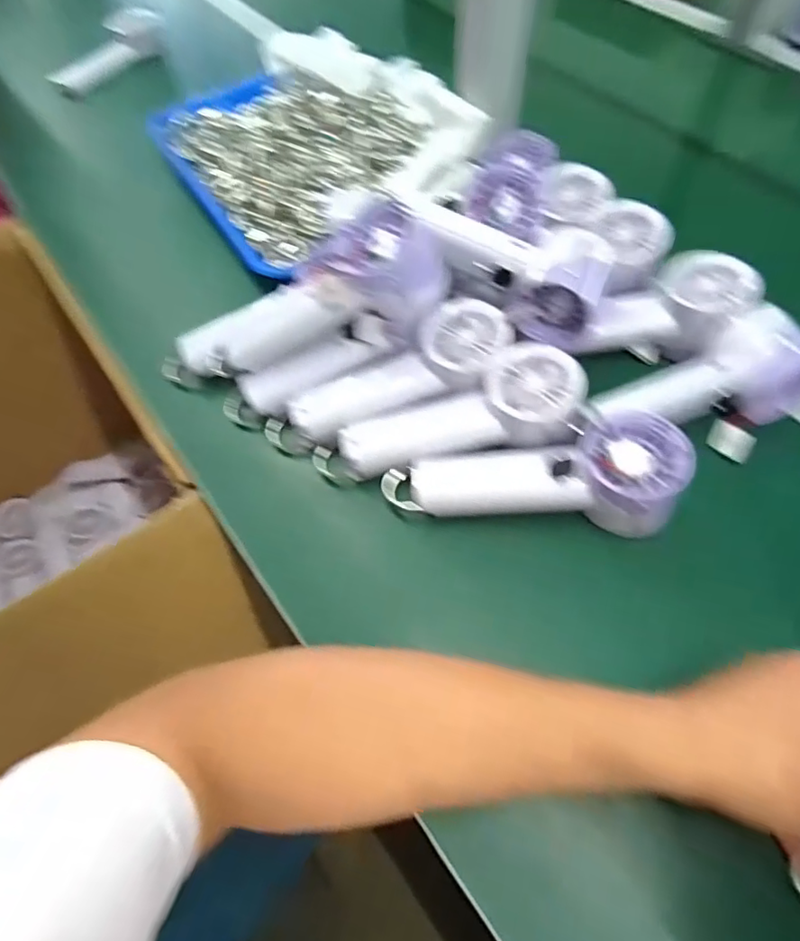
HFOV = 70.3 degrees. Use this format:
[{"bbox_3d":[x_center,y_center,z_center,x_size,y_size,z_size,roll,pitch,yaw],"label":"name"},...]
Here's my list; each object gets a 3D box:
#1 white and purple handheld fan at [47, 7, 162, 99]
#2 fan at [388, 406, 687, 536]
[{"bbox_3d":[-0.398,-0.568,0.771,0.057,0.054,0.158,29,66,19],"label":"white and purple handheld fan"},{"bbox_3d":[0.087,0.002,0.379,0.190,0.046,0.073,-4,60,1],"label":"fan"}]

